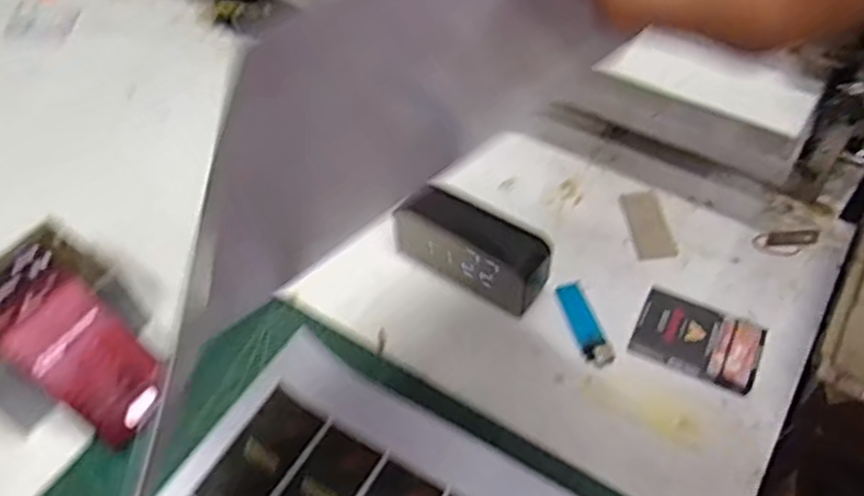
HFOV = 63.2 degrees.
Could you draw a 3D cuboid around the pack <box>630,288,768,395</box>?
[{"bbox_3d":[0.221,0.075,0.584,0.096,0.018,0.065,21,56,18],"label":"pack"}]

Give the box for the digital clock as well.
[{"bbox_3d":[0.034,-0.003,0.619,0.133,0.067,0.047,28,59,22],"label":"digital clock"}]

